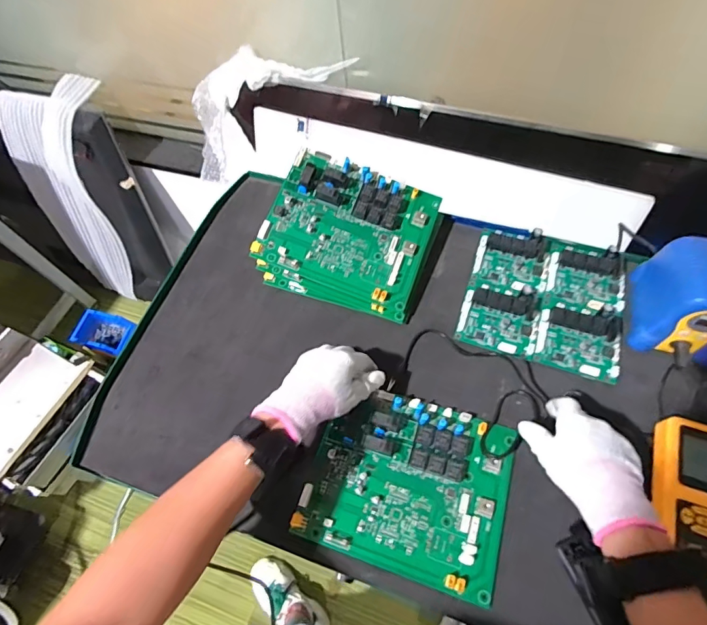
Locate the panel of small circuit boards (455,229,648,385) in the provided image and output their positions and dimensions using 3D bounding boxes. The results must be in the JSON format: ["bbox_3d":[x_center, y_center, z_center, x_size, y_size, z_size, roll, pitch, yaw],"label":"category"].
[{"bbox_3d":[0.246,-0.024,0.548,0.191,0.024,0.183,15,63,12],"label":"panel of small circuit boards"}]

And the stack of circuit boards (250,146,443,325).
[{"bbox_3d":[-0.003,-0.104,0.566,0.199,0.100,0.166,17,63,13],"label":"stack of circuit boards"}]

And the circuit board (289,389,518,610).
[{"bbox_3d":[0.058,0.173,0.450,0.201,0.027,0.171,15,62,12],"label":"circuit board"}]

